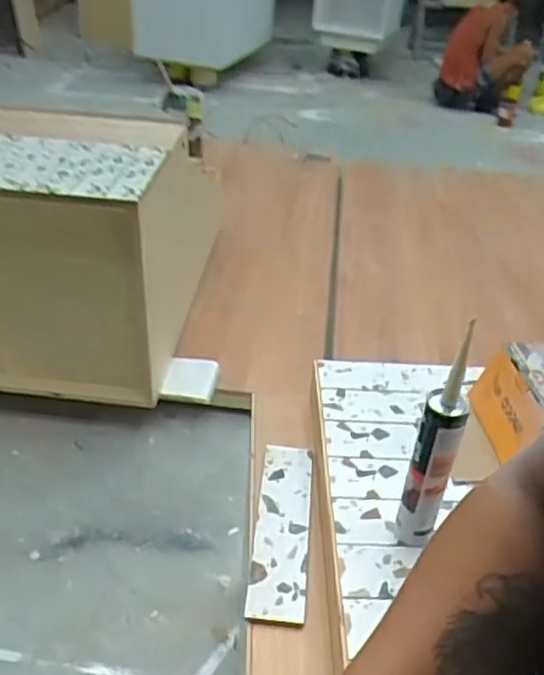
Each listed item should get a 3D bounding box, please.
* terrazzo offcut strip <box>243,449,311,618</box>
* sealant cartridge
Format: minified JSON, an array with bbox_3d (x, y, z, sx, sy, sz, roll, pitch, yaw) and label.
[{"bbox_3d":[0.015,0.260,0.952,0.073,0.017,0.281,5,35,2],"label":"terrazzo offcut strip"},{"bbox_3d":[0.188,0.118,0.776,0.048,0.306,0.045,14,36,14],"label":"sealant cartridge"}]

